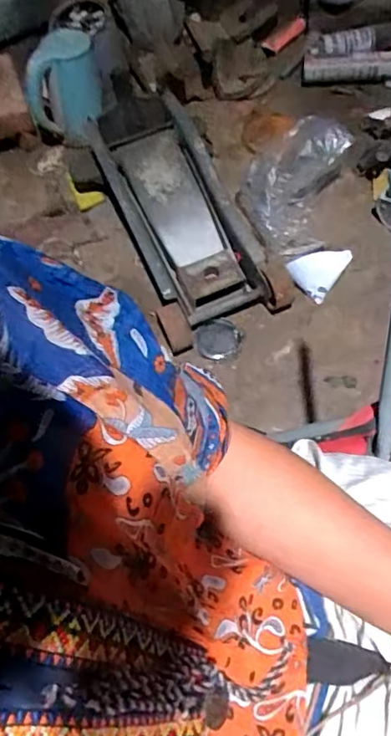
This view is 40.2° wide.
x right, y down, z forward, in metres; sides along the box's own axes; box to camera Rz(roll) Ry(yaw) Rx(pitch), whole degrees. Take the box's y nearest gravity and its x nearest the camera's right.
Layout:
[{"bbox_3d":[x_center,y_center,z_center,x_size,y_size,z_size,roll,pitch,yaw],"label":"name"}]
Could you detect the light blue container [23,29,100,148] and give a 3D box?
[{"bbox_3d":[-0.299,-0.628,1.218,0.175,0.151,0.212,-17,64,-4],"label":"light blue container"}]

